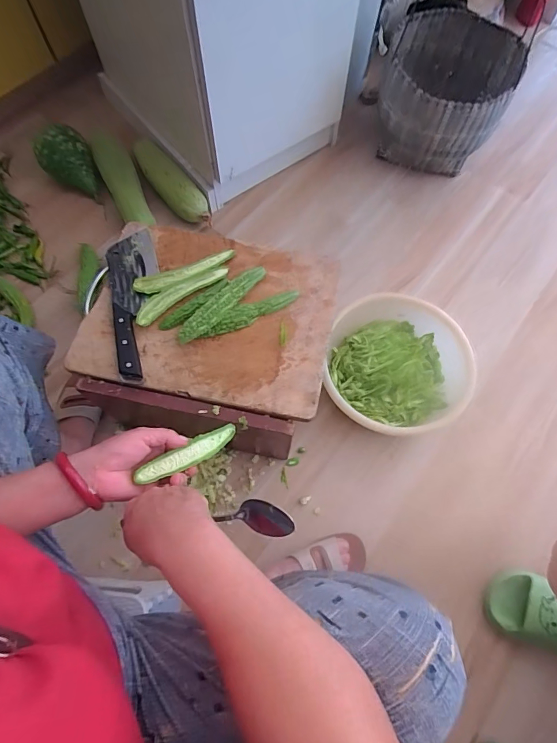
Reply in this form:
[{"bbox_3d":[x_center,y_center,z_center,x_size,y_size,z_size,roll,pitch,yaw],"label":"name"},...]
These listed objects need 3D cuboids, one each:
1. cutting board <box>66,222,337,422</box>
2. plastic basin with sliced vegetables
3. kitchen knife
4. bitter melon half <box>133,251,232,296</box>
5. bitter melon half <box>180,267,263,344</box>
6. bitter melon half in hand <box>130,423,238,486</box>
[{"bbox_3d":[-0.111,-0.094,0.660,0.391,0.024,0.285,10,68,6],"label":"cutting board"},{"bbox_3d":[0.241,-0.004,0.826,0.255,0.112,0.280,0,68,-1],"label":"plastic basin with sliced vegetables"},{"bbox_3d":[-0.234,-0.117,0.656,0.078,0.018,0.274,-12,68,-6],"label":"kitchen knife"},{"bbox_3d":[-0.155,-0.168,0.673,0.173,0.025,0.029,-25,70,-11],"label":"bitter melon half"},{"bbox_3d":[-0.090,-0.111,0.644,0.033,0.022,0.178,38,72,13],"label":"bitter melon half"},{"bbox_3d":[-0.104,0.098,0.474,0.132,0.015,0.025,-23,66,-39],"label":"bitter melon half in hand"}]

